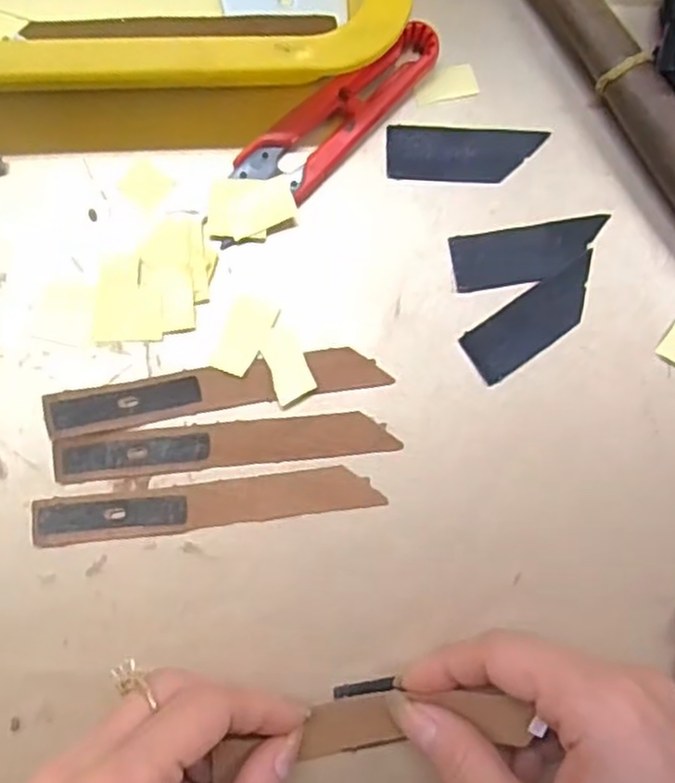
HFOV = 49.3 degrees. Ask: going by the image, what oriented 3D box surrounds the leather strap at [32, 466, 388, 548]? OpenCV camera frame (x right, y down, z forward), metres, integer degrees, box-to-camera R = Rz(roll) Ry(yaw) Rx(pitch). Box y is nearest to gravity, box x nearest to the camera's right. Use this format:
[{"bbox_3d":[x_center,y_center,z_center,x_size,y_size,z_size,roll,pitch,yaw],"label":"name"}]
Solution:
[{"bbox_3d":[-0.048,0.043,0.275,0.126,0.004,0.017,-6,85,-7],"label":"leather strap"}]

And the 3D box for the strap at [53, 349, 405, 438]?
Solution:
[{"bbox_3d":[-0.044,-0.001,0.277,0.124,0.009,0.017,-10,86,-7],"label":"strap"}]

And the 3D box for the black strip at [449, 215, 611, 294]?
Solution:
[{"bbox_3d":[0.079,-0.057,0.302,0.065,0.004,0.024,-10,86,-7],"label":"black strip"}]

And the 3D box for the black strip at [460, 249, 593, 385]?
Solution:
[{"bbox_3d":[0.082,-0.030,0.296,0.065,0.004,0.023,-35,89,-8],"label":"black strip"}]

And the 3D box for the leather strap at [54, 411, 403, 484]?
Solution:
[{"bbox_3d":[-0.041,0.020,0.277,0.124,0.004,0.017,-5,85,-7],"label":"leather strap"}]

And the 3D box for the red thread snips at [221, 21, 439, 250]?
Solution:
[{"bbox_3d":[-0.005,-0.104,0.293,0.115,0.010,0.029,-42,90,-9],"label":"red thread snips"}]

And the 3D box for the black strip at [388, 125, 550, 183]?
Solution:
[{"bbox_3d":[0.053,-0.098,0.303,0.065,0.004,0.023,-1,84,-6],"label":"black strip"}]

